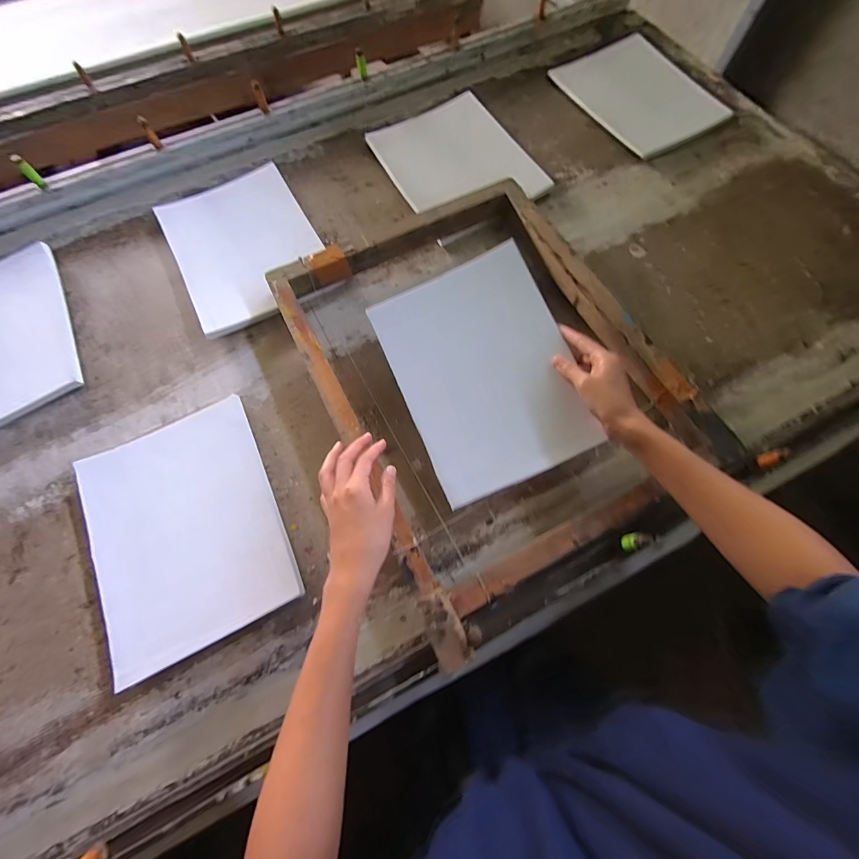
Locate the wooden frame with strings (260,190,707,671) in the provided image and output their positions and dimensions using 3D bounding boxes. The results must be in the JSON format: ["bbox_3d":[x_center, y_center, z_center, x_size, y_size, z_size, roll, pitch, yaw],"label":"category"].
[{"bbox_3d":[0.072,-0.073,0.503,0.397,0.061,0.523,-26,70,-9],"label":"wooden frame with strings"}]

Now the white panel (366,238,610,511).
[{"bbox_3d":[0.065,-0.070,0.468,0.197,0.007,0.266,-24,81,2],"label":"white panel"}]

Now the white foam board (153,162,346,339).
[{"bbox_3d":[-0.283,-0.285,0.602,0.206,0.043,0.271,-28,71,-9],"label":"white foam board"}]

